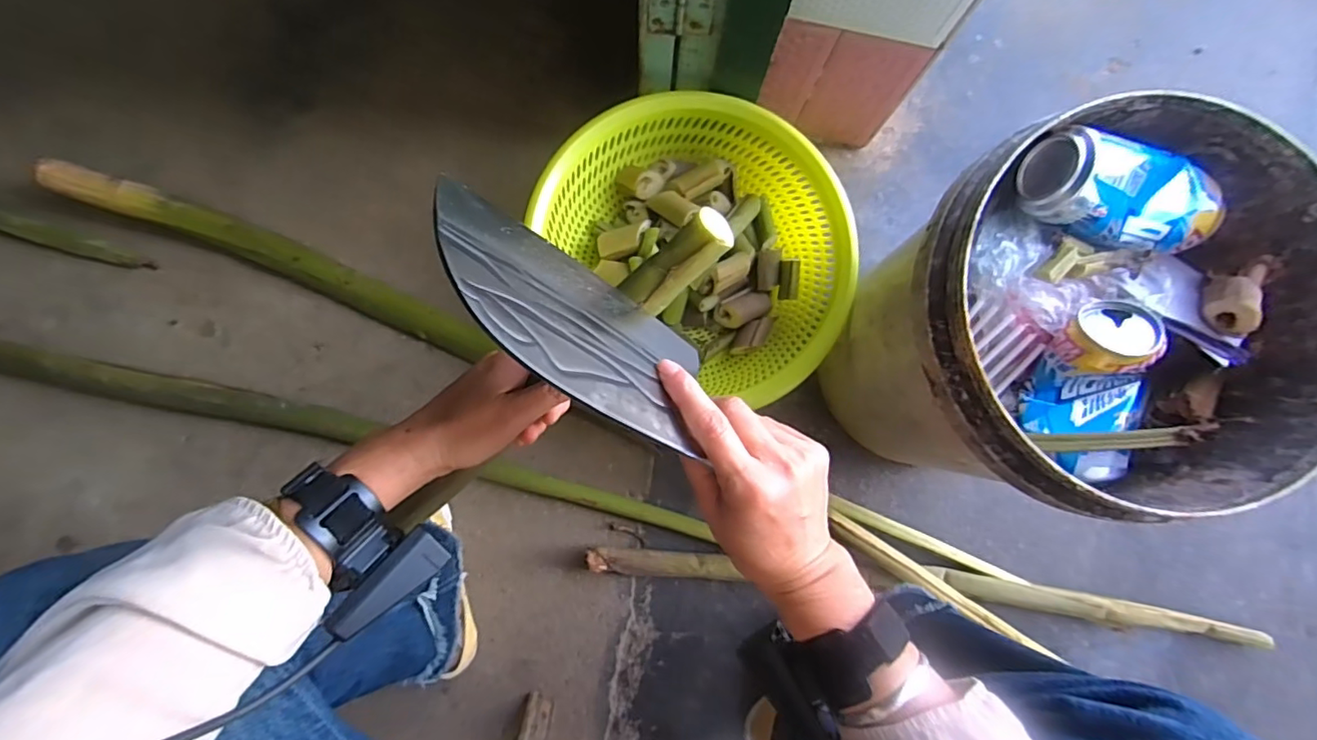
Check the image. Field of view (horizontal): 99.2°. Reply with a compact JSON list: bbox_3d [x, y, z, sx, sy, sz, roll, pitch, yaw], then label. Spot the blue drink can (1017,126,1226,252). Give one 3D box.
[{"bbox_3d":[0.369,-0.137,0.439,0.161,0.055,0.074,9,84,-14],"label":"blue drink can"}]

